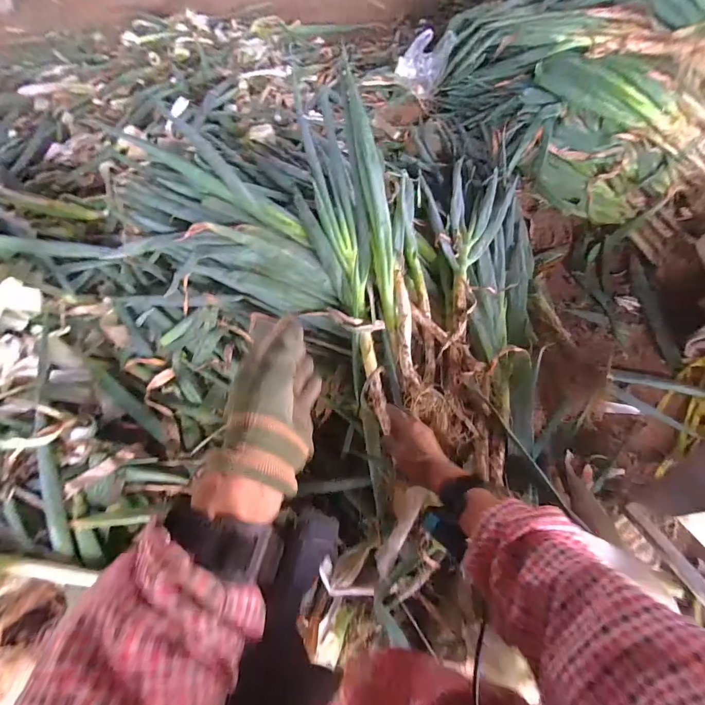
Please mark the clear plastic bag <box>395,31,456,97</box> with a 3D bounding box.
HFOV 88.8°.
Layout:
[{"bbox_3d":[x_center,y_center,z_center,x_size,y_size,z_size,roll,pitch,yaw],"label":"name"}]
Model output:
[{"bbox_3d":[0.250,-1.022,1.272,0.164,0.164,0.087,30,66,13],"label":"clear plastic bag"}]

